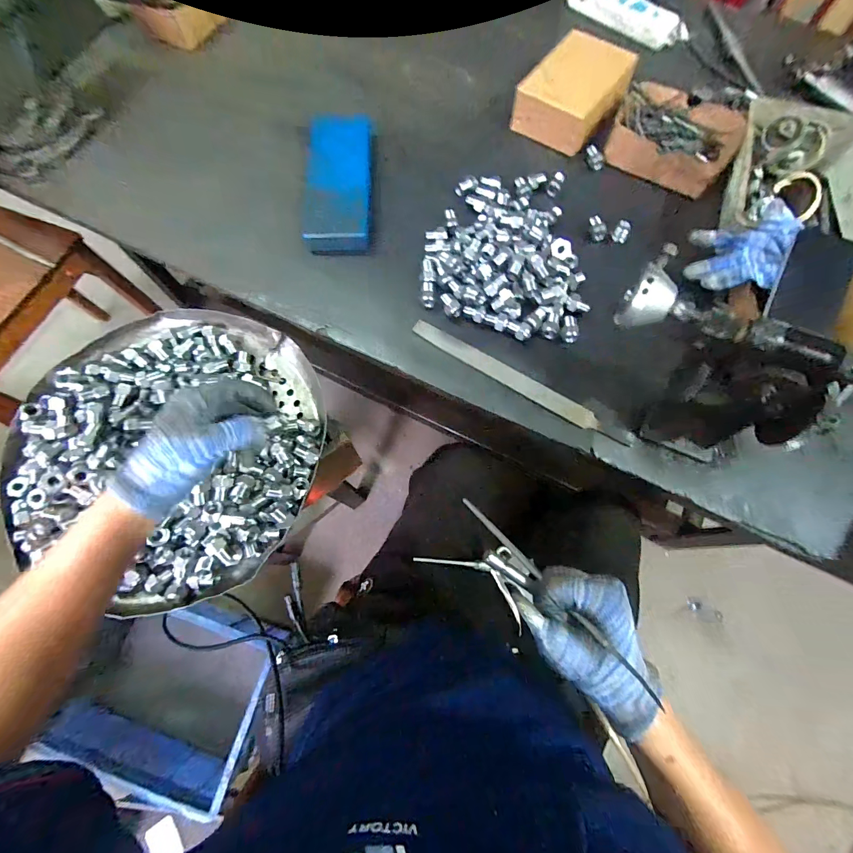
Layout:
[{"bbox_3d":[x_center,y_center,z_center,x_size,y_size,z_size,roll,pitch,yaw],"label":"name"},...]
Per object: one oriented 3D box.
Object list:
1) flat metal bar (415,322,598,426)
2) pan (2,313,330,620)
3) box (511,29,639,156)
[{"bbox_3d":[0.095,-0.068,0.476,0.254,0.009,0.021,31,74,9],"label":"flat metal bar"},{"bbox_3d":[-0.316,0.008,0.470,0.375,0.079,0.352,0,72,-1],"label":"pan"},{"bbox_3d":[0.232,-0.525,0.594,0.132,0.060,0.164,35,75,10],"label":"box"}]

